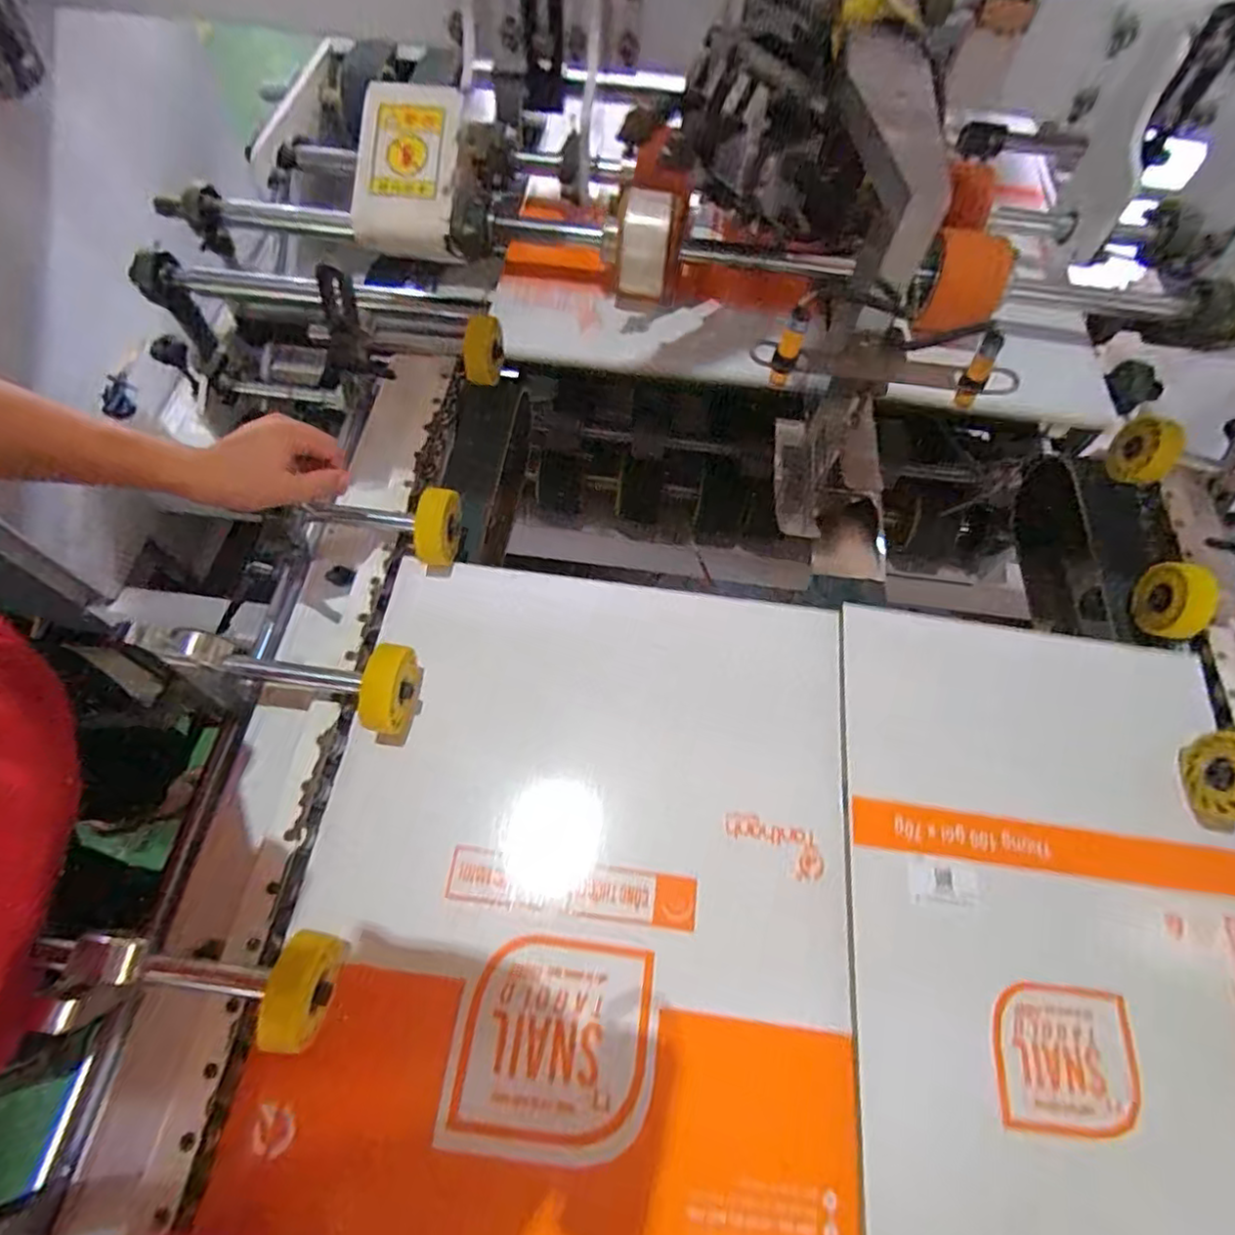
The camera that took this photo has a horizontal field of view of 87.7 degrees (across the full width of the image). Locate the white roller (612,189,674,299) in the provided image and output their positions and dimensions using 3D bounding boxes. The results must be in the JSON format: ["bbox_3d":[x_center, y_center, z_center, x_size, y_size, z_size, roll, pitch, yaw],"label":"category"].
[{"bbox_3d":[0.037,-0.509,0.873,0.079,0.115,0.114,6,63,0],"label":"white roller"}]

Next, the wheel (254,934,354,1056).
[{"bbox_3d":[-0.225,0.271,0.469,0.035,0.060,0.072,12,64,3],"label":"wheel"}]

